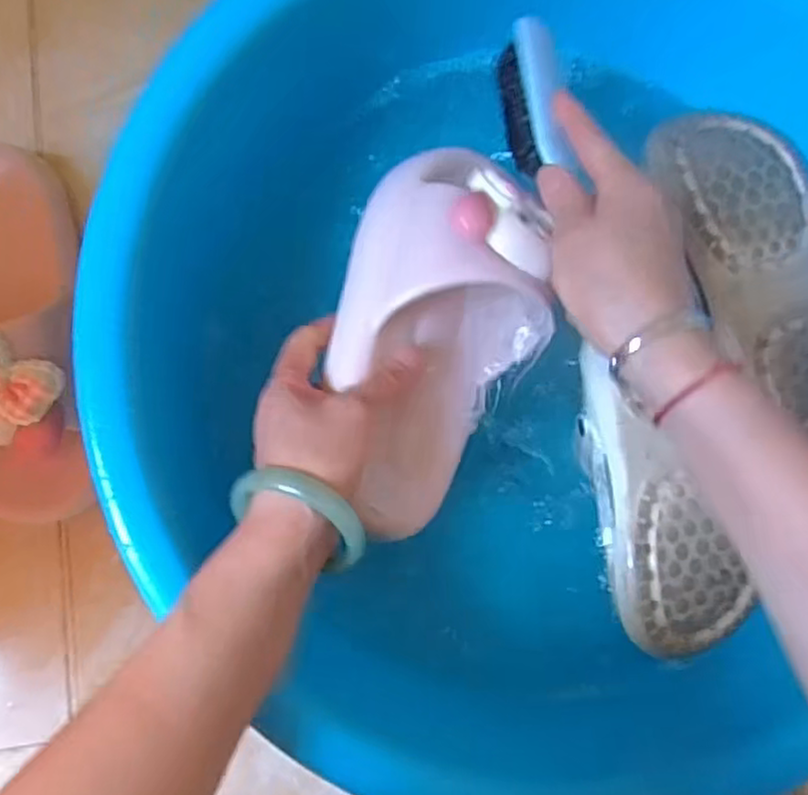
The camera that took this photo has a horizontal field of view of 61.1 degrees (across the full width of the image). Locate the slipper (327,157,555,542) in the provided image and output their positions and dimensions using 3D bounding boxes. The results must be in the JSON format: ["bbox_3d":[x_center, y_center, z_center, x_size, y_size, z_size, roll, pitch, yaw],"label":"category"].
[{"bbox_3d":[0.016,-0.034,0.388,0.113,0.063,0.216,18,82,-4],"label":"slipper"}]

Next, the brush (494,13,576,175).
[{"bbox_3d":[0.071,-0.163,0.373,0.030,0.023,0.087,-4,83,-6],"label":"brush"}]

